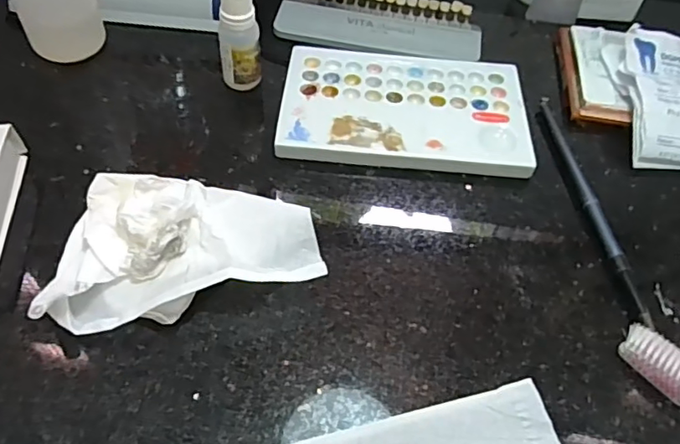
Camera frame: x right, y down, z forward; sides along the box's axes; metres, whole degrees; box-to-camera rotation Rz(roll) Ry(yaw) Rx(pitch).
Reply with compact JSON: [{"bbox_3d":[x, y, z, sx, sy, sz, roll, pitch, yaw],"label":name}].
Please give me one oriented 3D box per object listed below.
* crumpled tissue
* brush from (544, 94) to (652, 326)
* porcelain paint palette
[{"bbox_3d":[-0.072,0.018,0.261,0.119,0.039,0.077,10,55,3],"label":"crumpled tissue"},{"bbox_3d":[0.143,-0.014,0.319,0.008,0.009,0.164,-2,55,-6],"label":"brush"},{"bbox_3d":[0.041,-0.072,0.351,0.152,0.011,0.095,6,54,-1],"label":"porcelain paint palette"}]

